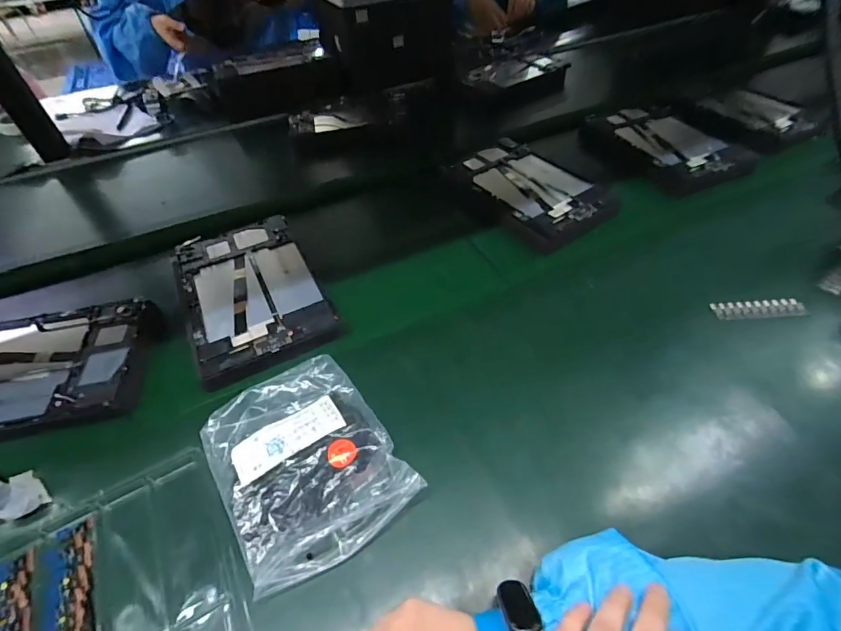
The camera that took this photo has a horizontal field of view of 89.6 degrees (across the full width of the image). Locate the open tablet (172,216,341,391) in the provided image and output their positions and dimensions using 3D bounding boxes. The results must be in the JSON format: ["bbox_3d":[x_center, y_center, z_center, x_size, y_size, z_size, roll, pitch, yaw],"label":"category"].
[{"bbox_3d":[-0.209,-0.035,0.519,0.147,0.019,0.238,-23,50,-16],"label":"open tablet"}]

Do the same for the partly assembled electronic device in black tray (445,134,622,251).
[{"bbox_3d":[0.161,-0.200,0.637,0.155,0.025,0.242,-30,53,-21],"label":"partly assembled electronic device in black tray"}]

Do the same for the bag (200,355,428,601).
[{"bbox_3d":[-0.100,0.123,0.367,0.138,0.020,0.168,-28,52,-20],"label":"bag"}]

